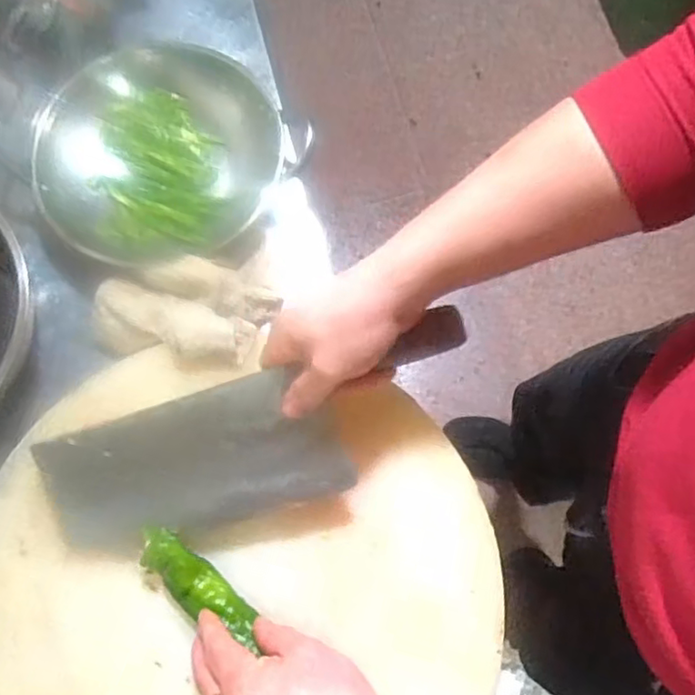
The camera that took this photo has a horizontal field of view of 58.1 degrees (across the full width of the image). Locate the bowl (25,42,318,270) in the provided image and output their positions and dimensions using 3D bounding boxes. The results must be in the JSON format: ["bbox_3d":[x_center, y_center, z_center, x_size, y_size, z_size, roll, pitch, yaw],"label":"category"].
[{"bbox_3d":[-0.169,-0.176,0.562,0.223,0.076,0.201,-41,80,-8],"label":"bowl"}]

